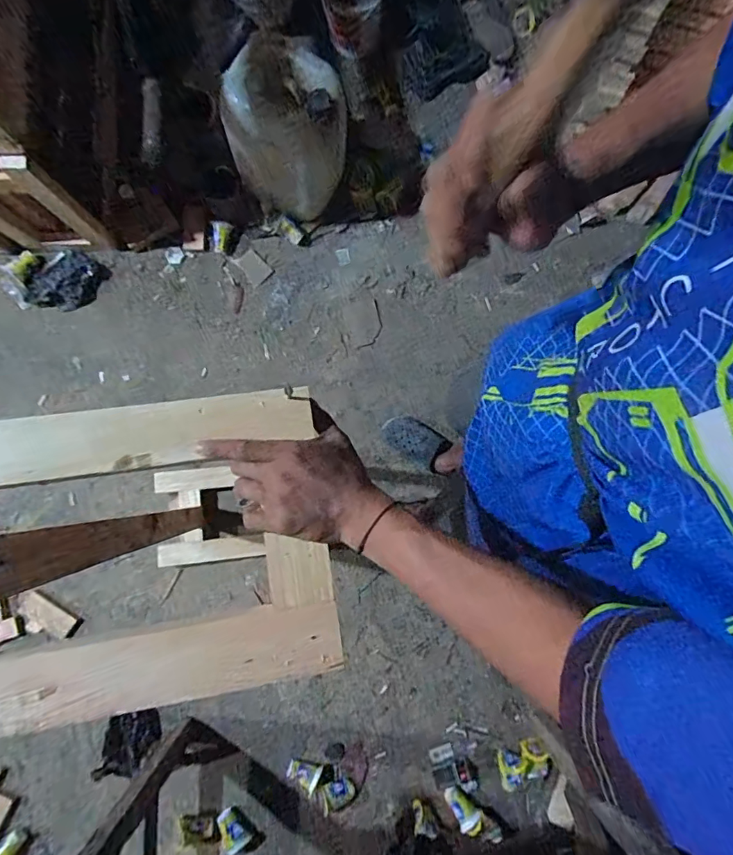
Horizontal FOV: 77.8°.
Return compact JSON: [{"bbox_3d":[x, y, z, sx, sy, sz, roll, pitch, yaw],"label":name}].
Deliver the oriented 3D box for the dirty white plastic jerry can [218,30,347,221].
[{"bbox_3d":[-0.223,-0.805,1.228,0.270,0.419,0.215,-32,81,-6],"label":"dirty white plastic jerry can"}]

